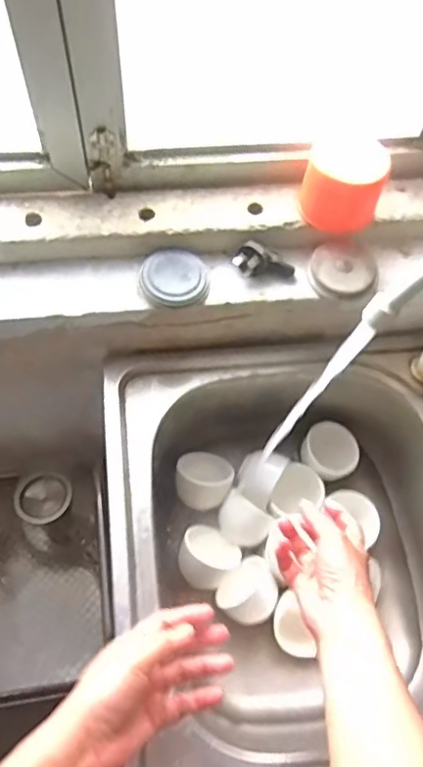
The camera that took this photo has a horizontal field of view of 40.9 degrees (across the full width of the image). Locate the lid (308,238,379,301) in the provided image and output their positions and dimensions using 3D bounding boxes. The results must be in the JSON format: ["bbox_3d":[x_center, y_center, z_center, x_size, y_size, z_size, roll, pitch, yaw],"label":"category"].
[{"bbox_3d":[0.157,-0.133,0.669,0.080,0.015,0.071,10,70,0],"label":"lid"}]

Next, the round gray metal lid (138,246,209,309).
[{"bbox_3d":[-0.042,-0.125,0.659,0.078,0.022,0.068,-6,62,-7],"label":"round gray metal lid"}]

